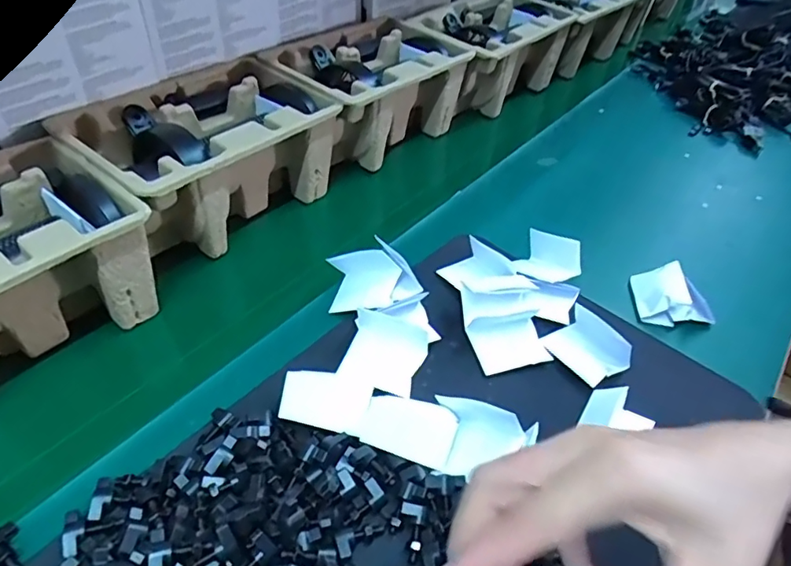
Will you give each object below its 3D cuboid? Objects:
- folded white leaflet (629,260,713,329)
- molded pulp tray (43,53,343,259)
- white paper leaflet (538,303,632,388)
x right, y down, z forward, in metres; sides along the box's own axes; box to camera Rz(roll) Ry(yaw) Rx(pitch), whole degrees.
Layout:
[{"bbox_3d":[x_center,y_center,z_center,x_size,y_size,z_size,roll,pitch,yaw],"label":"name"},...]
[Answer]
[{"bbox_3d":[0.261,0.010,0.497,0.070,0.026,0.054,4,46,-3],"label":"folded white leaflet"},{"bbox_3d":[-0.181,-0.124,0.521,0.149,0.106,0.219,33,52,23],"label":"molded pulp tray"},{"bbox_3d":[0.158,0.050,0.433,0.040,0.027,0.059,-29,56,-29],"label":"white paper leaflet"}]

